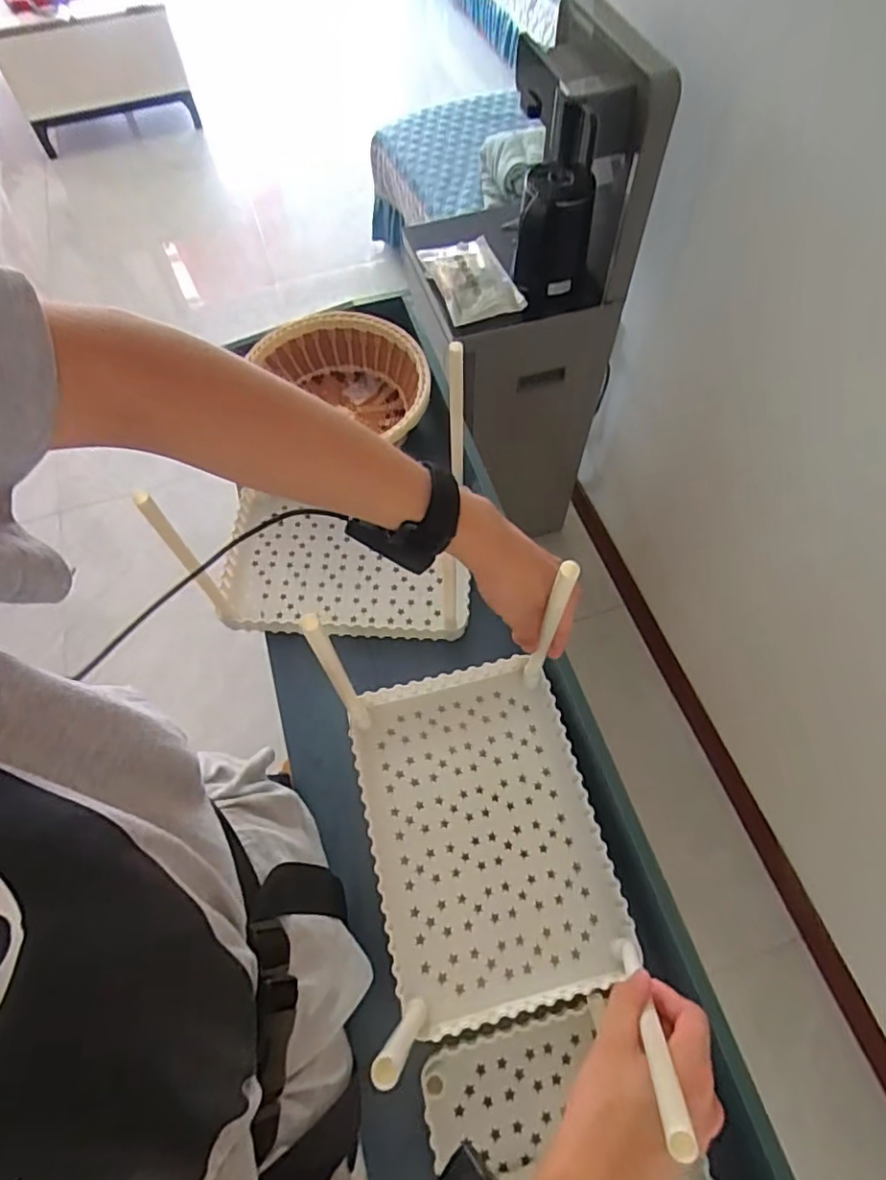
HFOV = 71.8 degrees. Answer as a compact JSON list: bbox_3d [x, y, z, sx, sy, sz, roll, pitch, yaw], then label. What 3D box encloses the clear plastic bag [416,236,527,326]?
[{"bbox_3d":[0.049,-0.558,1.092,0.135,0.043,0.207,-19,63,-8],"label":"clear plastic bag"}]

